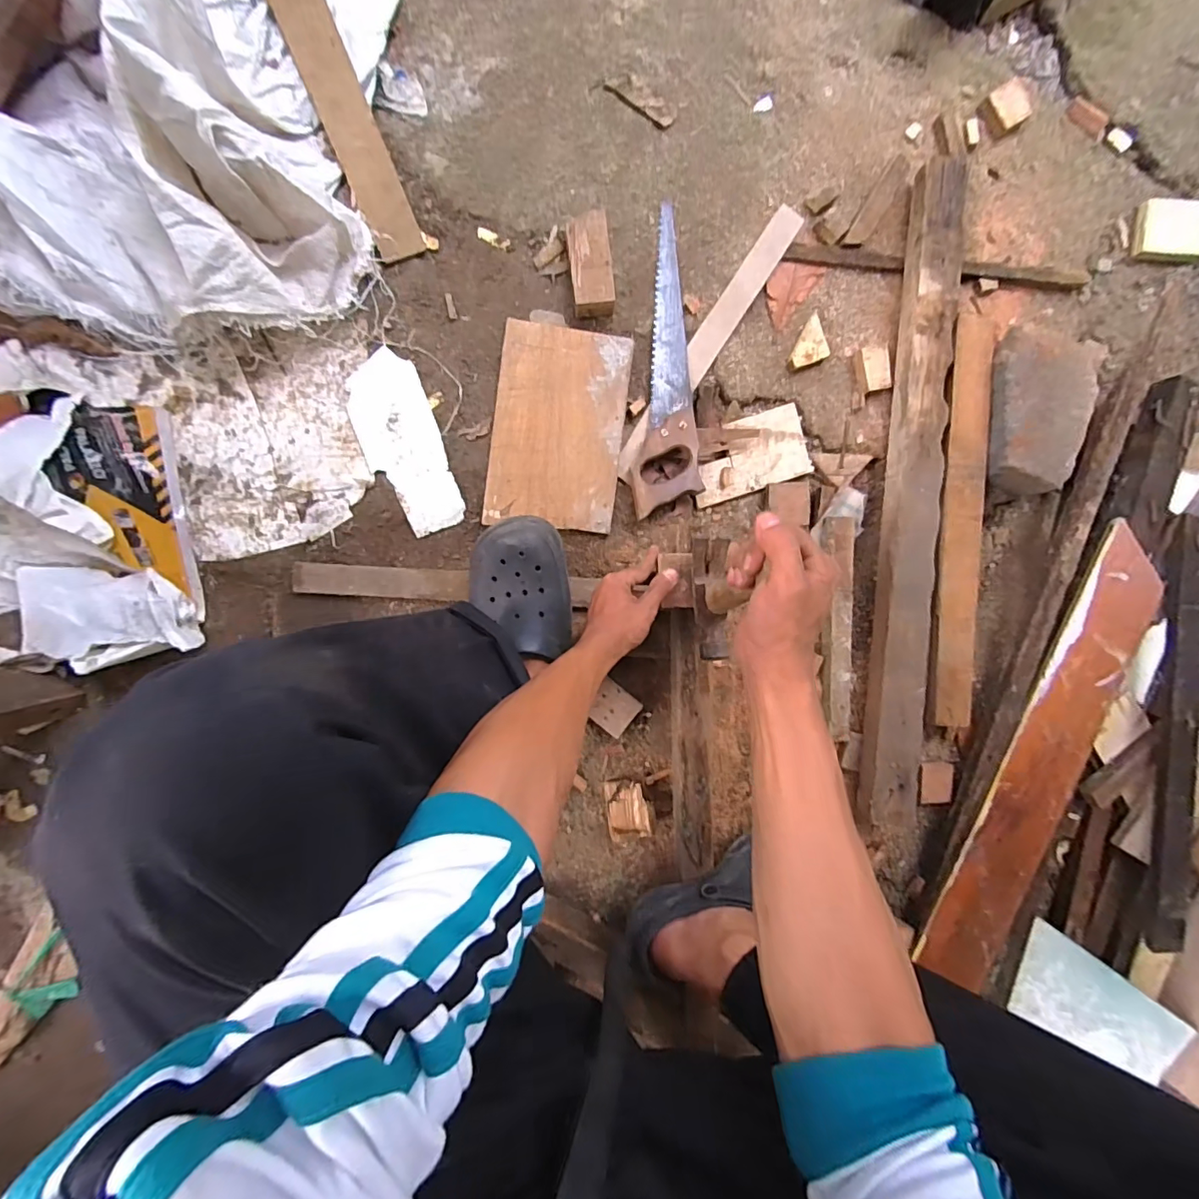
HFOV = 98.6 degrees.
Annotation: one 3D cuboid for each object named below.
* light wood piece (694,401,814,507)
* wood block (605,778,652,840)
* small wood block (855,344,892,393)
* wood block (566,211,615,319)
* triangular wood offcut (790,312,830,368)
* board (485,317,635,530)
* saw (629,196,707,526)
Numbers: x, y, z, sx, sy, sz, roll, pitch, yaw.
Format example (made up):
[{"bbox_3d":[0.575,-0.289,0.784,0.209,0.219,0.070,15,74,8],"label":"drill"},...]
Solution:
[{"bbox_3d":[0.212,-0.205,0.732,0.170,0.015,0.100,-18,93,-4],"label":"light wood piece"},{"bbox_3d":[0.037,0.283,0.702,0.054,0.038,0.069,-8,92,-5],"label":"wood block"},{"bbox_3d":[0.386,-0.325,0.724,0.043,0.024,0.060,-9,92,-5],"label":"small wood block"},{"bbox_3d":[-0.012,-0.439,0.681,0.055,0.038,0.126,-7,92,-5],"label":"wood block"},{"bbox_3d":[0.301,-0.356,0.723,0.046,0.017,0.077,26,89,-5],"label":"triangular wood offcut"},{"bbox_3d":[-0.055,-0.230,0.695,0.170,0.017,0.261,6,91,-5],"label":"board"},{"bbox_3d":[0.088,-0.323,0.697,0.091,0.030,0.411,-1,91,-5],"label":"saw"}]

